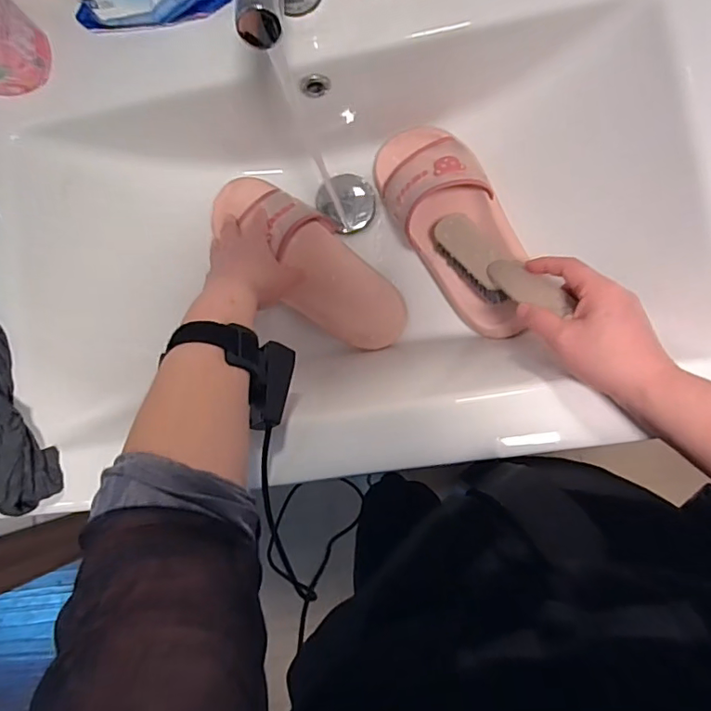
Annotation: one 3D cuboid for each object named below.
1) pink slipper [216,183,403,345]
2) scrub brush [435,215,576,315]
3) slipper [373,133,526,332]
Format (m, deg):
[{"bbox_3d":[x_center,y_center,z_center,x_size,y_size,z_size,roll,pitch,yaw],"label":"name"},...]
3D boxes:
[{"bbox_3d":[-0.051,-0.109,0.588,0.097,0.077,0.257,-45,85,2],"label":"pink slipper"},{"bbox_3d":[0.130,-0.079,0.487,0.044,0.038,0.169,-45,47,2],"label":"scrub brush"},{"bbox_3d":[0.101,-0.135,0.554,0.107,0.085,0.259,-23,82,6],"label":"slipper"}]

